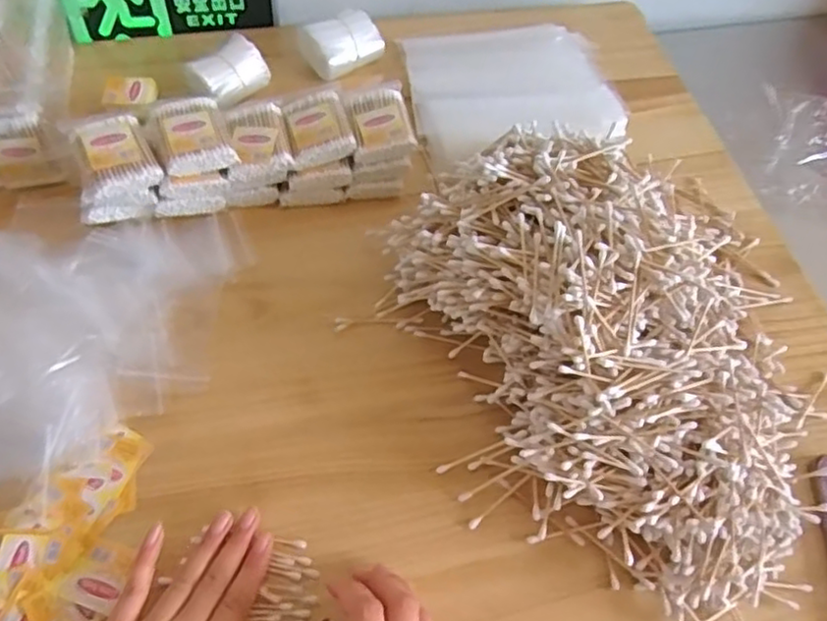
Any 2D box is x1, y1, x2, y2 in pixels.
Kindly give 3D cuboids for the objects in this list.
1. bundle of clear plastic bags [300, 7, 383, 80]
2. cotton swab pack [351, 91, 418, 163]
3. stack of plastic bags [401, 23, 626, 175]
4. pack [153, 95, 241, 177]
[{"bbox_3d":[-0.076,-0.285,0.705,0.078,0.041,0.054,-30,63,-22],"label":"bundle of clear plastic bags"},{"bbox_3d":[-0.030,-0.170,0.611,0.055,0.016,0.072,-7,64,-8],"label":"cotton swab pack"},{"bbox_3d":[0.105,-0.235,0.705,0.211,0.011,0.201,-6,57,-8],"label":"stack of plastic bags"},{"bbox_3d":[-0.189,-0.154,0.577,0.056,0.017,0.082,-15,59,-14],"label":"pack"}]

